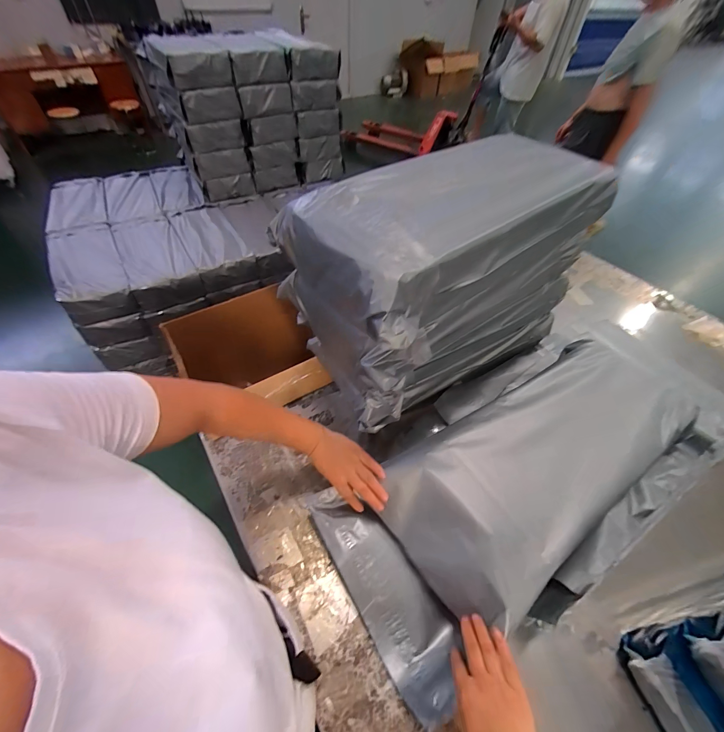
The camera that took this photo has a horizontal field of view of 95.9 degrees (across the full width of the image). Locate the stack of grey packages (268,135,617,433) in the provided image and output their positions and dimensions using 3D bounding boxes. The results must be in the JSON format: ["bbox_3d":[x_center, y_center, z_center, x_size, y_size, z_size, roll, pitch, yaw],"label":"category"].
[{"bbox_3d":[0.159,-0.144,0.664,0.558,0.449,0.282,-32,58,-25],"label":"stack of grey packages"}]

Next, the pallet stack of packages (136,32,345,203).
[{"bbox_3d":[-0.503,-1.145,1.505,0.699,0.507,0.467,-27,56,-23],"label":"pallet stack of packages"}]

